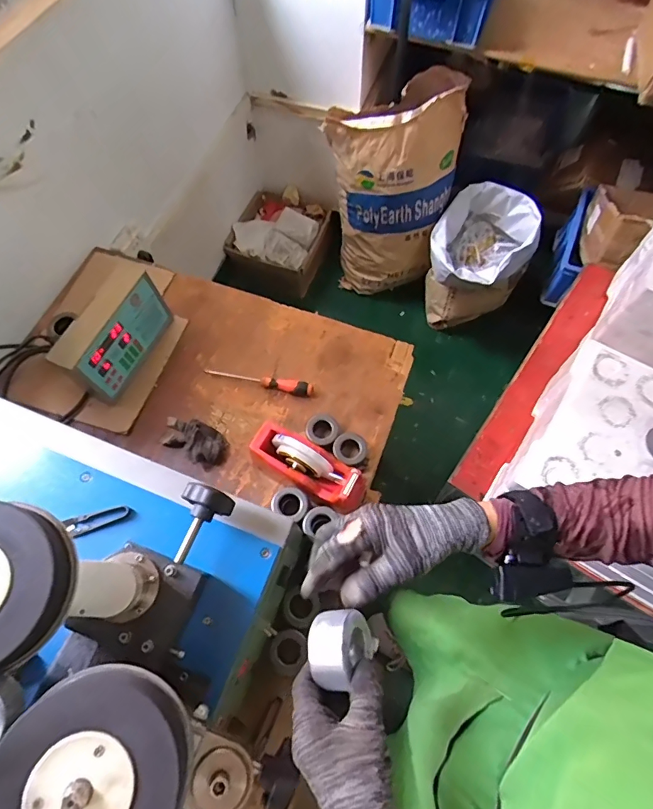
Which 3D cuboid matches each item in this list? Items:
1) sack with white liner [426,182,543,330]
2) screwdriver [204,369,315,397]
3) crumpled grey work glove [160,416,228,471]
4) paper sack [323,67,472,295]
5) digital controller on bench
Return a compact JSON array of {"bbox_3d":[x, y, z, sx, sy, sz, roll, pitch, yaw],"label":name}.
[{"bbox_3d":[0.516,-0.488,1.567,0.311,0.380,0.306,25,69,11],"label":"sack with white liner"},{"bbox_3d":[-0.134,-0.053,0.895,0.220,0.030,0.027,14,67,6],"label":"screwdriver"},{"bbox_3d":[-0.245,0.061,0.830,0.119,0.058,0.073,29,70,12],"label":"crumpled grey work glove"},{"bbox_3d":[0.208,-0.710,1.516,0.394,0.610,0.314,9,67,4],"label":"paper sack"},{"bbox_3d":[-0.400,-0.133,0.859,0.068,0.163,0.233,21,68,9],"label":"digital controller on bench"}]

